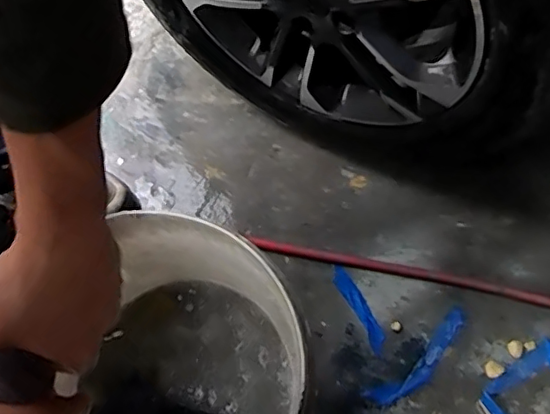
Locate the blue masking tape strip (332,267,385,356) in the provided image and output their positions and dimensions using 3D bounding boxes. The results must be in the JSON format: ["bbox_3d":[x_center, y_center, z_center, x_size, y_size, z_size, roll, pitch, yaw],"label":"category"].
[{"bbox_3d":[0.129,0.154,0.867,0.028,0.004,0.140,-26,66,-9],"label":"blue masking tape strip"}]

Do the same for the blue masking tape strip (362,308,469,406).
[{"bbox_3d":[0.216,0.226,0.835,0.188,0.007,0.045,-40,71,-12],"label":"blue masking tape strip"}]

